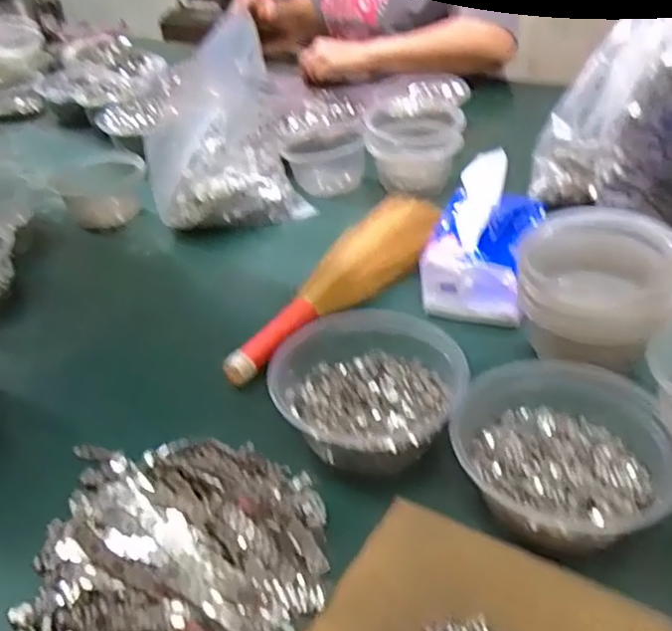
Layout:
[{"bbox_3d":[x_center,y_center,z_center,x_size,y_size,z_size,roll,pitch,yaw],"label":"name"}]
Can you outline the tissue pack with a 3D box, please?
[{"bbox_3d":[0.140,-0.078,0.620,0.091,0.102,0.134,9,39,20],"label":"tissue pack"}]

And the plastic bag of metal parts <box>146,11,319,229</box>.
[{"bbox_3d":[-0.136,-0.207,0.759,0.169,0.192,0.116,-15,37,-11],"label":"plastic bag of metal parts"}]

